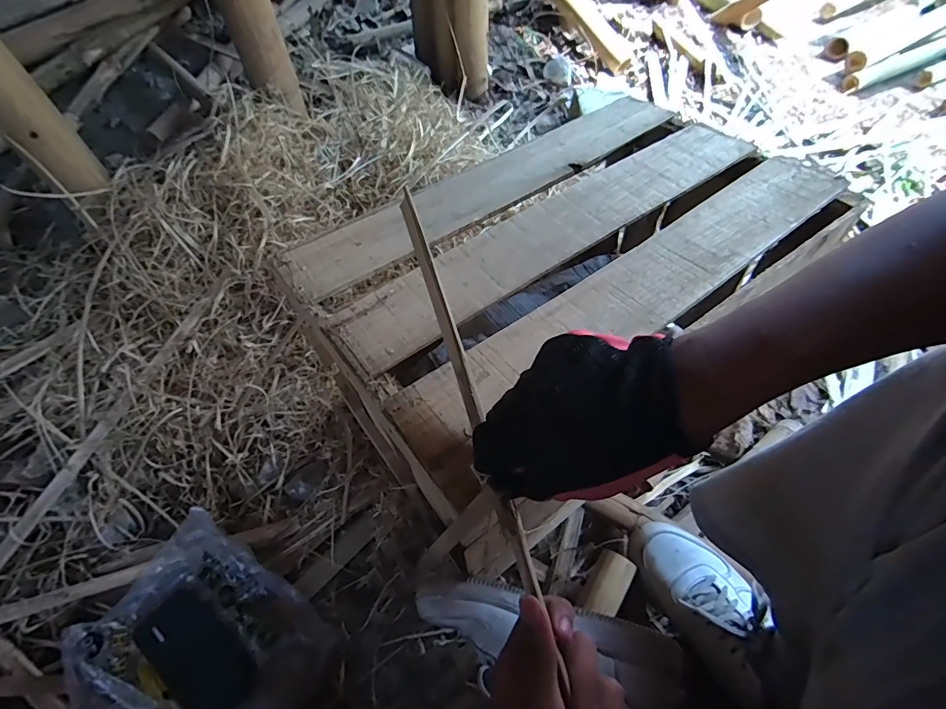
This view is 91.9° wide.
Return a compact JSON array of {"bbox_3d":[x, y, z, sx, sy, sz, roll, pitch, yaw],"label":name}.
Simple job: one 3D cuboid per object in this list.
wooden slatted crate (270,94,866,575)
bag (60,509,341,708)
[{"bbox_3d":[0.100,-0.045,0.648,0.596,0.389,0.387,-34,64,-20],"label":"wooden slatted crate"},{"bbox_3d":[-0.360,0.382,0.575,0.286,0.079,0.253,31,62,17],"label":"bag"}]

